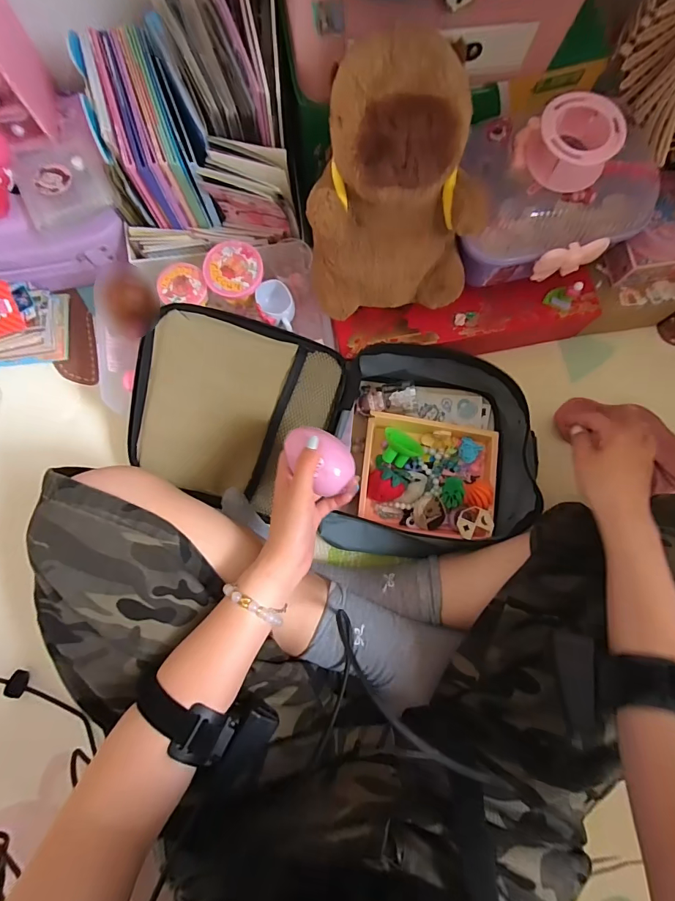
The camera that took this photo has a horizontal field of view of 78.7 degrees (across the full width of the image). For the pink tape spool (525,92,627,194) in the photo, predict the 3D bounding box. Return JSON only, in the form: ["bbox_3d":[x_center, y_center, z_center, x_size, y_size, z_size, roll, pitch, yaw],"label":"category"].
[{"bbox_3d":[0.215,-0.279,0.376,0.071,0.038,0.070,0,80,0],"label":"pink tape spool"}]

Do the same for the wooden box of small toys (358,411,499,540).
[{"bbox_3d":[0.115,0.031,0.520,0.164,0.043,0.142,7,81,1],"label":"wooden box of small toys"}]

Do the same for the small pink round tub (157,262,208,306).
[{"bbox_3d":[-0.175,-0.189,0.477,0.054,0.028,0.050,-1,80,0],"label":"small pink round tub"}]

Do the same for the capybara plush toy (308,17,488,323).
[{"bbox_3d":[0.051,-0.230,0.376,0.153,0.184,0.122,-7,81,-1],"label":"capybara plush toy"}]

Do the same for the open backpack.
[{"bbox_3d":[0.000,-0.011,0.488,0.465,0.125,0.236,7,81,1],"label":"open backpack"}]

